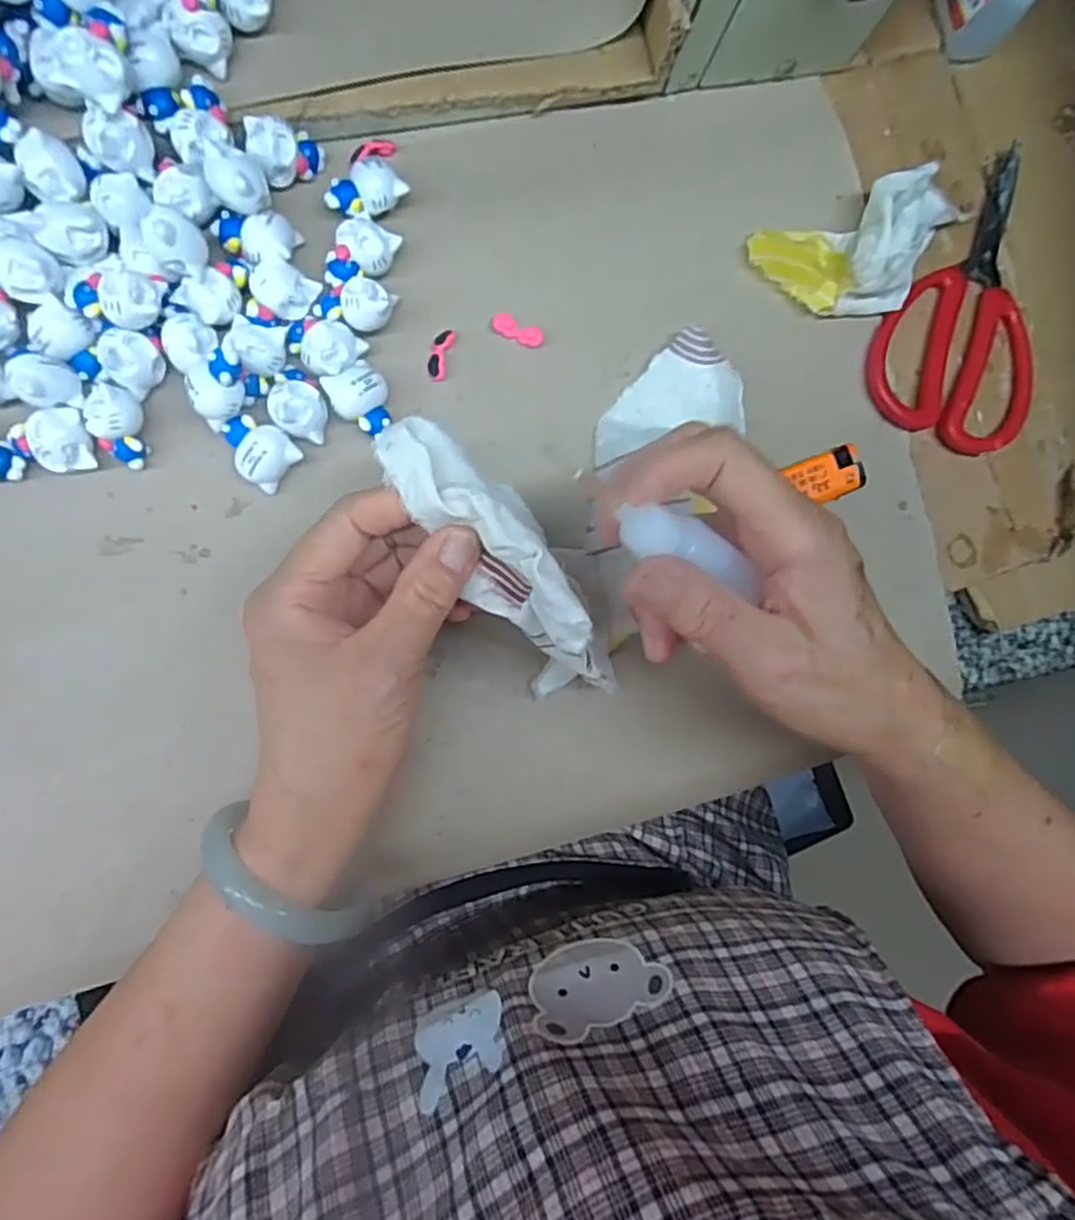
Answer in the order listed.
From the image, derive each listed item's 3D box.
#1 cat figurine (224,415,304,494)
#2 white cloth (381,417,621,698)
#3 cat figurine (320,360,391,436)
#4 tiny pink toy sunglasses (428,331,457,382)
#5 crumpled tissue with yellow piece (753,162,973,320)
[{"bbox_3d":[-0.119,-0.069,0.300,0.029,0.019,0.024,44,83,-5],"label":"cat figurine"},{"bbox_3d":[-0.012,-0.015,0.237,0.028,0.031,0.112,-39,104,-8],"label":"white cloth"},{"bbox_3d":[-0.076,-0.091,0.306,0.025,0.020,0.029,-26,92,-9],"label":"cat figurine"},{"bbox_3d":[-0.044,-0.118,0.321,0.009,0.006,0.024,16,86,-8],"label":"tiny pink toy sunglasses"},{"bbox_3d":[0.161,-0.172,0.331,0.109,0.040,0.054,-25,92,-9],"label":"crumpled tissue with yellow piece"}]

